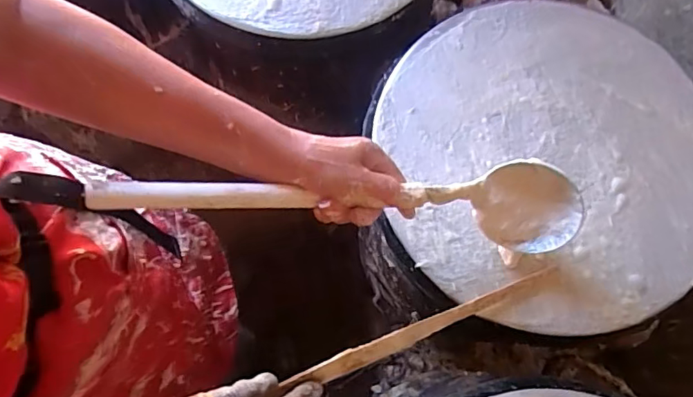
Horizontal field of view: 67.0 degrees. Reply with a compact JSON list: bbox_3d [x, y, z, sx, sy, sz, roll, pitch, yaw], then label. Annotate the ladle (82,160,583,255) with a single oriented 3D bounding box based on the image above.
[{"bbox_3d":[0.010,0.011,0.433,0.401,0.071,0.070,-1,74,-18],"label":"ladle"}]

